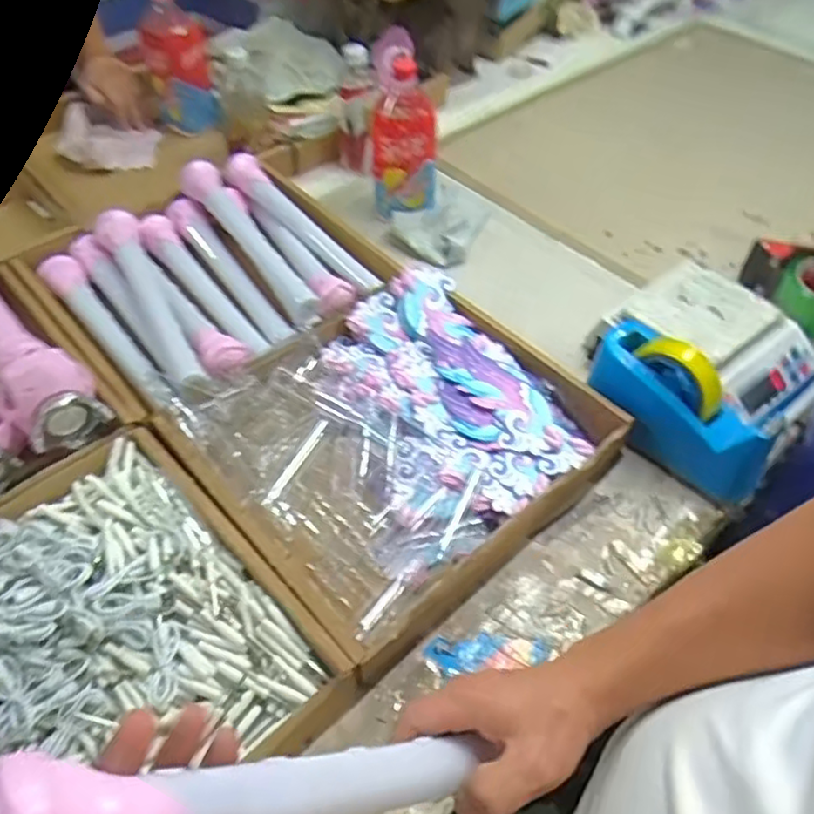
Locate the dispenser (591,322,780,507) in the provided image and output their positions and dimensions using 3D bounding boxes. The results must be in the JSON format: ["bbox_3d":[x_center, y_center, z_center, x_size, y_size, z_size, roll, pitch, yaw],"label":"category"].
[{"bbox_3d":[0.290,-0.002,0.687,0.204,0.122,0.077,37,58,24],"label":"dispenser"}]

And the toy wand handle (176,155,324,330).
[{"bbox_3d":[-0.203,-0.222,0.858,0.055,0.060,0.319,-31,58,-24],"label":"toy wand handle"}]

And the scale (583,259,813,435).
[{"bbox_3d":[0.368,-0.073,0.786,0.239,0.083,0.174,38,59,25],"label":"scale"}]

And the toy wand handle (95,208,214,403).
[{"bbox_3d":[-0.302,-0.124,0.774,0.052,0.048,0.332,-24,56,-20],"label":"toy wand handle"}]

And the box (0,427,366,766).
[{"bbox_3d":[-0.297,0.223,0.524,0.374,0.047,0.347,-37,61,-27],"label":"box"}]

